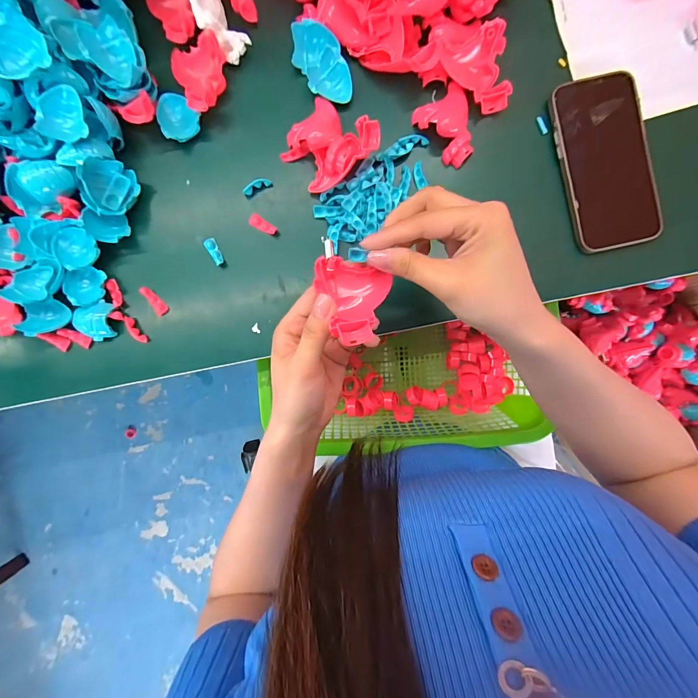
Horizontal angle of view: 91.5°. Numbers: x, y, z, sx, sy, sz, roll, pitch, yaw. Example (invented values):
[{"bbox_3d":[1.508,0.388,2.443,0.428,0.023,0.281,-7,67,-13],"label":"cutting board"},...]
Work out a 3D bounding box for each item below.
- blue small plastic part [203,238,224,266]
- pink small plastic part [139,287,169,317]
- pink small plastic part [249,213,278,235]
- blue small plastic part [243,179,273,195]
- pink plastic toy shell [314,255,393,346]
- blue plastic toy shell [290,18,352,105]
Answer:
[{"bbox_3d":[-0.131,-0.094,0.331,0.010,0.006,0.027,-27,90,0],"label":"blue small plastic part"},{"bbox_3d":[-0.190,-0.047,0.330,0.012,0.004,0.032,-38,104,0],"label":"pink small plastic part"},{"bbox_3d":[-0.084,-0.120,0.330,0.029,0.007,0.012,32,90,0],"label":"pink small plastic part"},{"bbox_3d":[-0.090,-0.159,0.332,0.029,0.006,0.010,-24,90,0],"label":"blue small plastic part"},{"bbox_3d":[0.001,-0.033,0.234,0.052,0.043,0.057,7,90,0],"label":"pink plastic toy shell"},{"bbox_3d":[-0.026,-0.268,0.319,0.042,0.014,0.072,-22,90,0],"label":"blue plastic toy shell"}]

